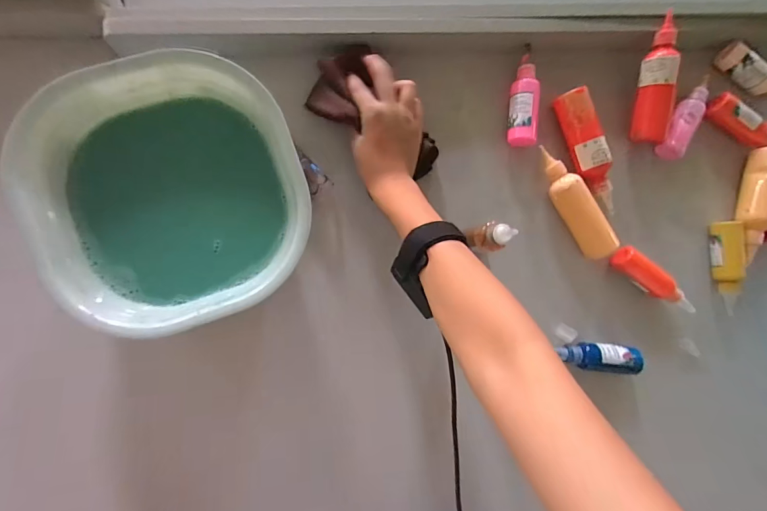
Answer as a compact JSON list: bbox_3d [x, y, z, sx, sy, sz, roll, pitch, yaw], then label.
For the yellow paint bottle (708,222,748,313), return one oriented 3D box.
[{"bbox_3d":[0.426,0.014,0.490,0.030,0.026,0.112,-12,91,-5],"label":"yellow paint bottle"}]

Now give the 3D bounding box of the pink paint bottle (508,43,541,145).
[{"bbox_3d":[0.162,-0.186,0.462,0.031,0.027,0.115,1,90,-5],"label":"pink paint bottle"}]

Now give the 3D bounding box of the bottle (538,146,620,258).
[{"bbox_3d":[0.223,-0.061,0.460,0.039,0.028,0.138,-32,93,-4],"label":"bottle"}]

